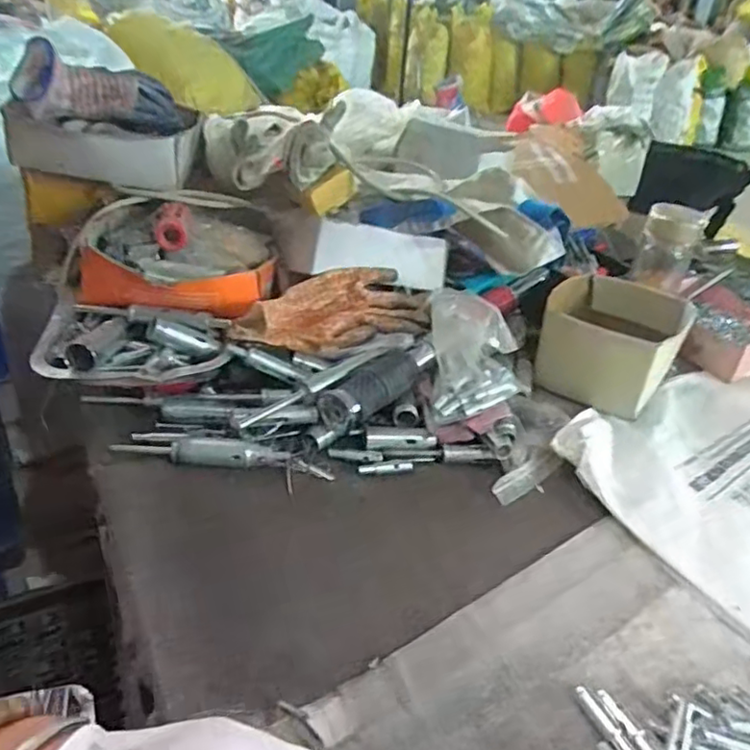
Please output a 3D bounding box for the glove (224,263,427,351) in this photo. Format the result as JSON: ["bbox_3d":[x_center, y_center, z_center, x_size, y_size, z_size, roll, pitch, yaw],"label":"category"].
[{"bbox_3d":[-0.038,-0.066,0.637,0.221,0.053,0.085,-17,78,-22],"label":"glove"}]

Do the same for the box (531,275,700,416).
[{"bbox_3d":[0.277,-0.041,0.734,0.146,0.089,0.170,22,36,22],"label":"box"}]

